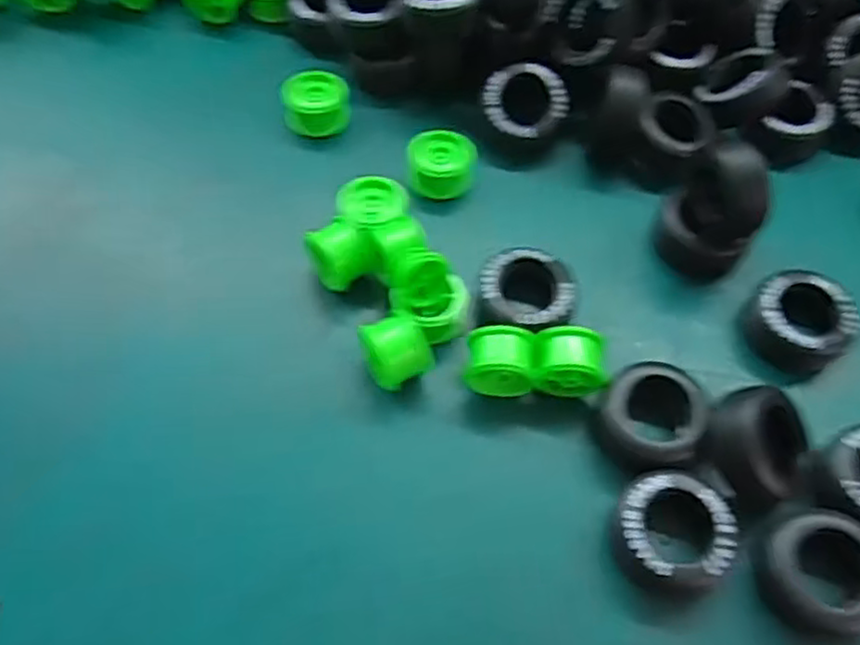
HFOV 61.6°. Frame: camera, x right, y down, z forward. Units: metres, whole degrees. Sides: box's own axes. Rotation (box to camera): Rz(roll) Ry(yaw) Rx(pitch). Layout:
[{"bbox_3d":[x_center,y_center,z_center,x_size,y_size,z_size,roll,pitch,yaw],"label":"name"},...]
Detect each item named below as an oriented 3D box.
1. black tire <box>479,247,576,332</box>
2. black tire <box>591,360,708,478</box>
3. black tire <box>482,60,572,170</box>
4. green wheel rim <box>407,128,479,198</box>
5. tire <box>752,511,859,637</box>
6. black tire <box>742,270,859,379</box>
[{"bbox_3d":[0.048,-0.011,0.364,0.046,0.029,0.046,5,61,2],"label":"black tire"},{"bbox_3d":[0.100,0.045,0.332,0.046,0.026,0.048,0,61,0],"label":"black tire"},{"bbox_3d":[0.054,-0.122,0.421,0.046,0.028,0.051,0,88,-4],"label":"black tire"},{"bbox_3d":[0.007,-0.089,0.403,0.037,0.019,0.032,3,61,1],"label":"green wheel rim"},{"bbox_3d":[0.163,0.104,0.300,0.045,0.020,0.047,0,61,0],"label":"tire"},{"bbox_3d":[0.184,-0.001,0.359,0.042,0.026,0.046,-32,66,-17],"label":"black tire"}]

